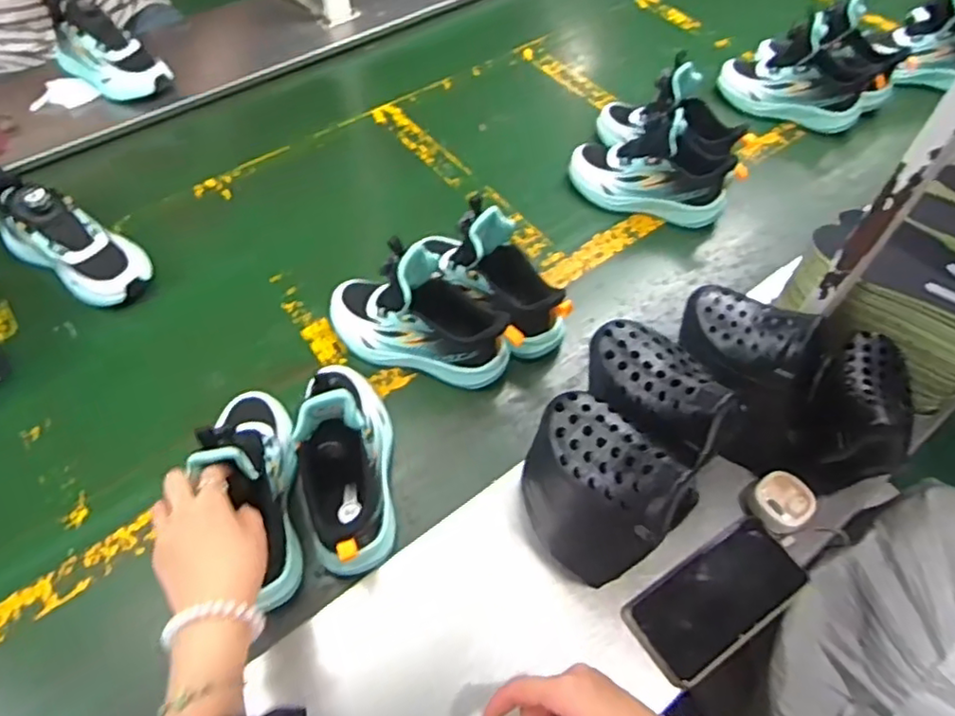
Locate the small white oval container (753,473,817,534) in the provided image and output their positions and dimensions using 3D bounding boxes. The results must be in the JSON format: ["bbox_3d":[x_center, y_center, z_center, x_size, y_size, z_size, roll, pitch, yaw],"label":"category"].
[{"bbox_3d":[0.292,0.138,0.593,0.047,0.026,0.052,-33,62,-21],"label":"small white oval container"}]

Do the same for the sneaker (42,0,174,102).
[{"bbox_3d":[-0.561,-0.462,0.920,0.198,0.105,0.073,26,59,17],"label":"sneaker"}]

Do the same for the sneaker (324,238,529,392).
[{"bbox_3d":[-0.064,-0.048,0.664,0.216,0.136,0.083,17,57,11],"label":"sneaker"}]

